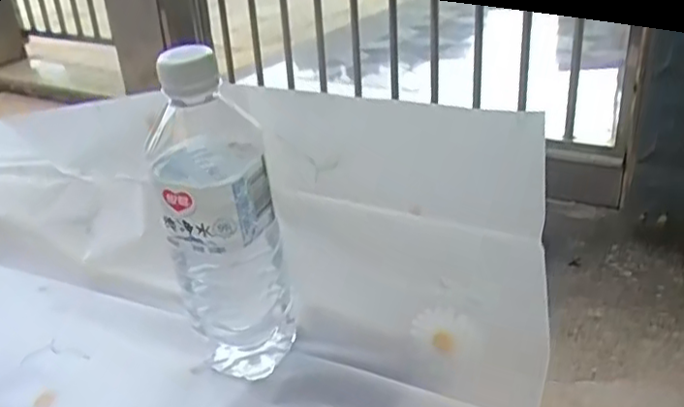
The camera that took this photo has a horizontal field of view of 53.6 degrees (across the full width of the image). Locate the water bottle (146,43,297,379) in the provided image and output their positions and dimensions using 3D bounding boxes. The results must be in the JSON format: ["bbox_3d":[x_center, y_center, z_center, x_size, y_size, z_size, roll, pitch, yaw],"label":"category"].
[{"bbox_3d":[-0.074,0.008,0.421,0.071,0.203,0.072,-7,27,-8],"label":"water bottle"}]

